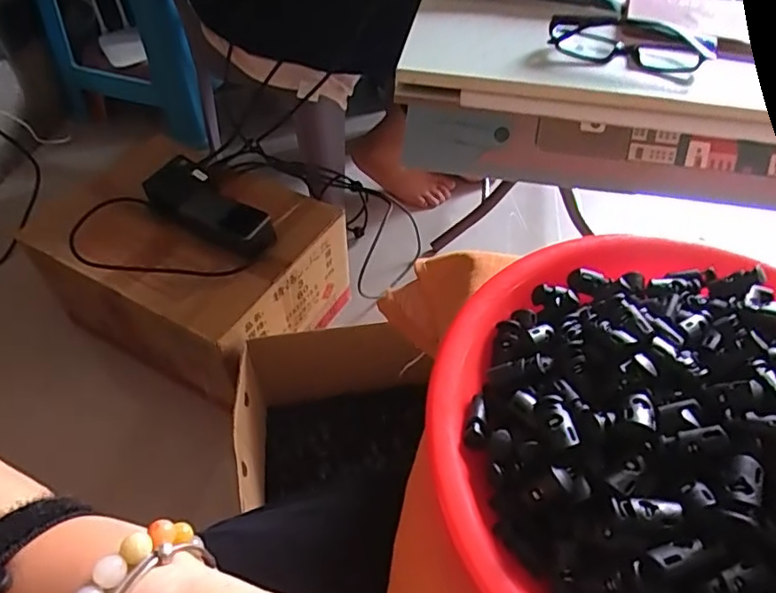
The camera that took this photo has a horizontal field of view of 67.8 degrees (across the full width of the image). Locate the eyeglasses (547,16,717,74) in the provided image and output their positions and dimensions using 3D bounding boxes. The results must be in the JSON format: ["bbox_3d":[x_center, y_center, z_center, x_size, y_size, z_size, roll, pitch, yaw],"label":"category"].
[{"bbox_3d":[0.210,-0.226,0.503,0.136,0.030,0.044,11,52,8],"label":"eyeglasses"}]

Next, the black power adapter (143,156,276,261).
[{"bbox_3d":[-0.255,-0.126,0.807,0.212,0.053,0.081,34,57,24],"label":"black power adapter"}]

